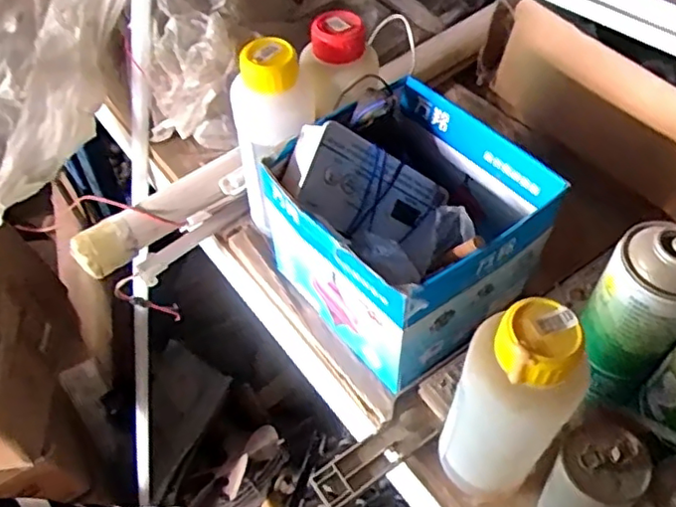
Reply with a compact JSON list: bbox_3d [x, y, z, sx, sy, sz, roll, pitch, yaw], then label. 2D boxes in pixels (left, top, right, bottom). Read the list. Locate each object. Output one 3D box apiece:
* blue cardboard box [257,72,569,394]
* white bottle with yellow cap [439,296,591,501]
[{"bbox_3d":[0.057,-0.021,0.517,0.176,0.141,0.175,-31,58,-20],"label":"blue cardboard box"},{"bbox_3d":[0.105,0.101,0.395,0.056,0.181,0.071,-39,61,-25],"label":"white bottle with yellow cap"}]

